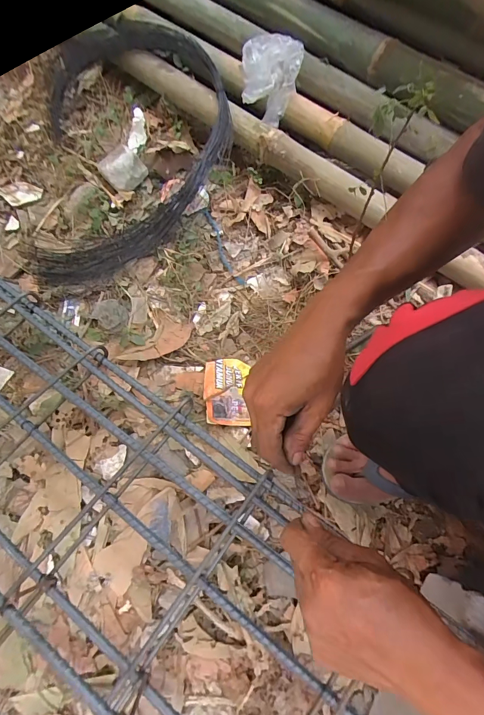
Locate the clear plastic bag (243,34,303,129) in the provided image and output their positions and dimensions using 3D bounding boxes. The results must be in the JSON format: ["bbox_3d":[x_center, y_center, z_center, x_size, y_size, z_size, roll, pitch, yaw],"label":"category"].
[{"bbox_3d":[0.054,-0.551,0.724,0.115,0.095,0.108,11,67,5],"label":"clear plastic bag"}]

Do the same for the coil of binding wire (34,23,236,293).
[{"bbox_3d":[-0.230,-0.458,0.754,0.402,0.139,0.625,-5,67,-2],"label":"coil of binding wire"}]

